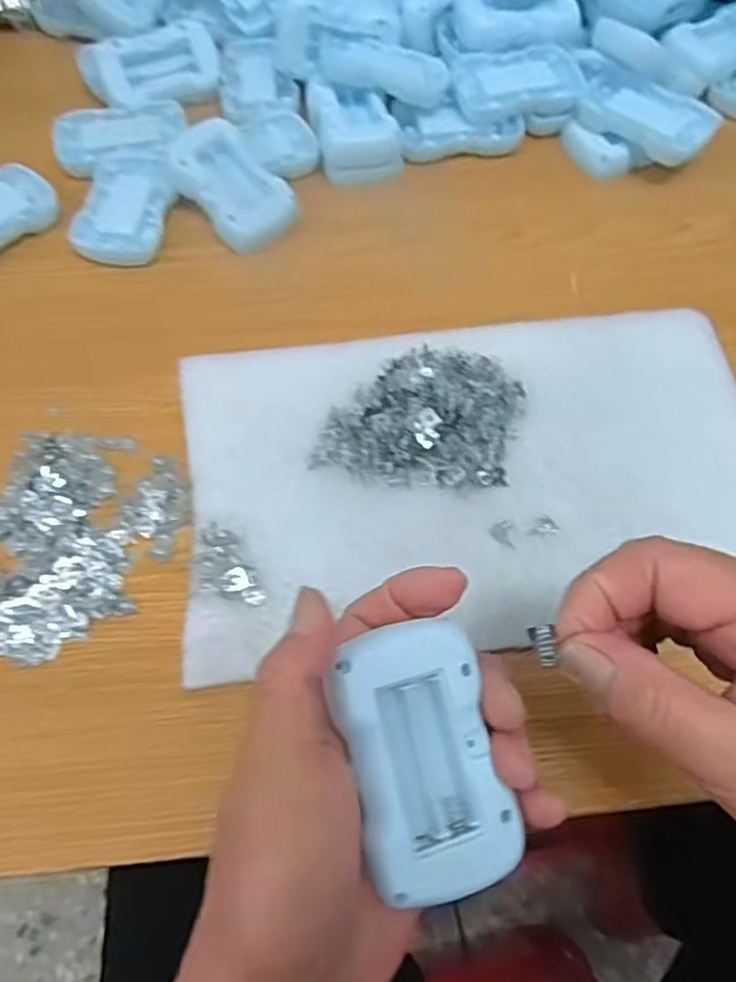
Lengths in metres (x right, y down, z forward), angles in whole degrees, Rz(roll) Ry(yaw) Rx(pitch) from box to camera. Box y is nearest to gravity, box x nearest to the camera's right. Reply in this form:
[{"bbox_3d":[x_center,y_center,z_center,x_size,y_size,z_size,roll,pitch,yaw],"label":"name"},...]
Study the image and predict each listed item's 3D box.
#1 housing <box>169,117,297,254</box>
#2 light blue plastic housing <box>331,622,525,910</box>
[{"bbox_3d":[-0.086,-0.193,0.449,0.052,0.019,0.085,-39,82,-13],"label":"housing"},{"bbox_3d":[0.017,0.089,0.236,0.047,0.020,0.083,-11,80,-18],"label":"light blue plastic housing"}]

